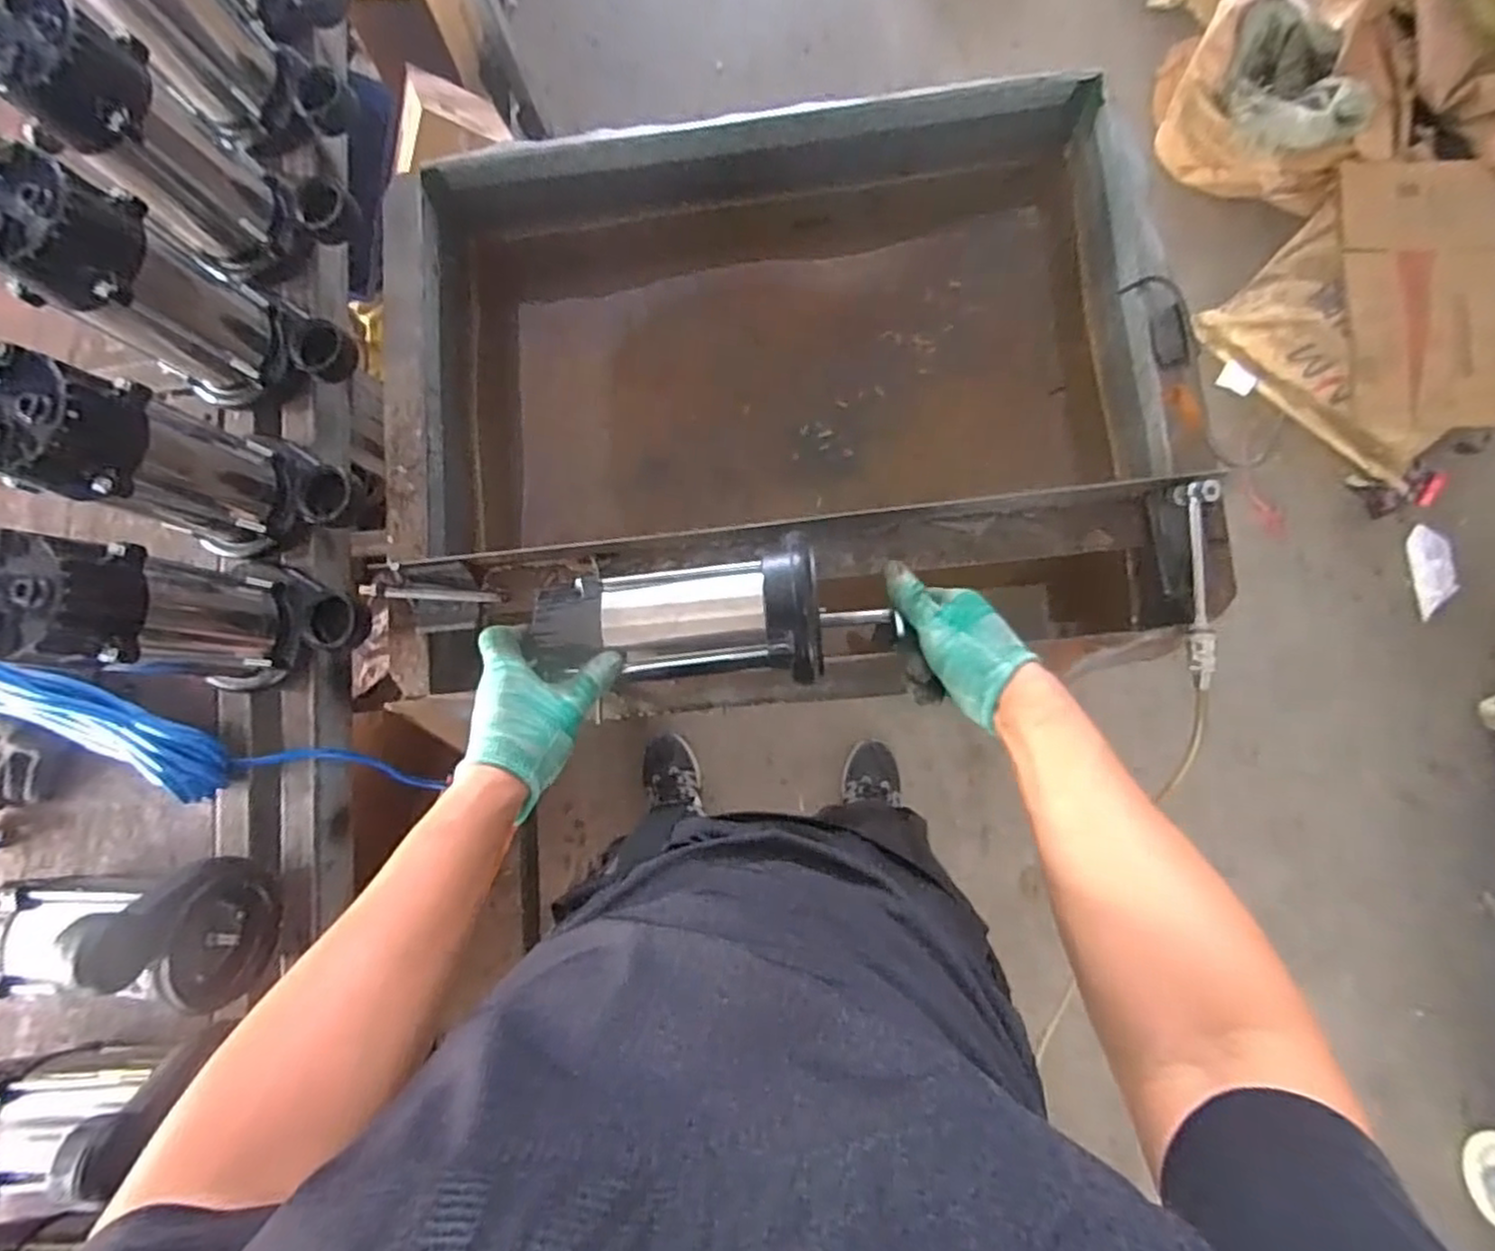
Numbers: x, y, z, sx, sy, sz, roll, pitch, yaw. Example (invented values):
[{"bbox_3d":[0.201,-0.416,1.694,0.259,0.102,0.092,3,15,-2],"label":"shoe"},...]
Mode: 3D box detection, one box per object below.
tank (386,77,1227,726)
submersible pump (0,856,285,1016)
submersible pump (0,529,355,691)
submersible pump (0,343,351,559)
[{"bbox_3d":[0.024,-0.227,0.758,0.738,0.224,0.614,-6,83,5],"label":"tank"},{"bbox_3d":[-0.555,0.253,0.590,0.236,0.157,0.117,4,84,6],"label":"submersible pump"},{"bbox_3d":[-0.453,-0.010,0.568,0.132,0.240,0.113,-1,83,6],"label":"submersible pump"},{"bbox_3d":[-0.459,-0.128,0.575,0.137,0.231,0.114,16,85,7],"label":"submersible pump"}]

